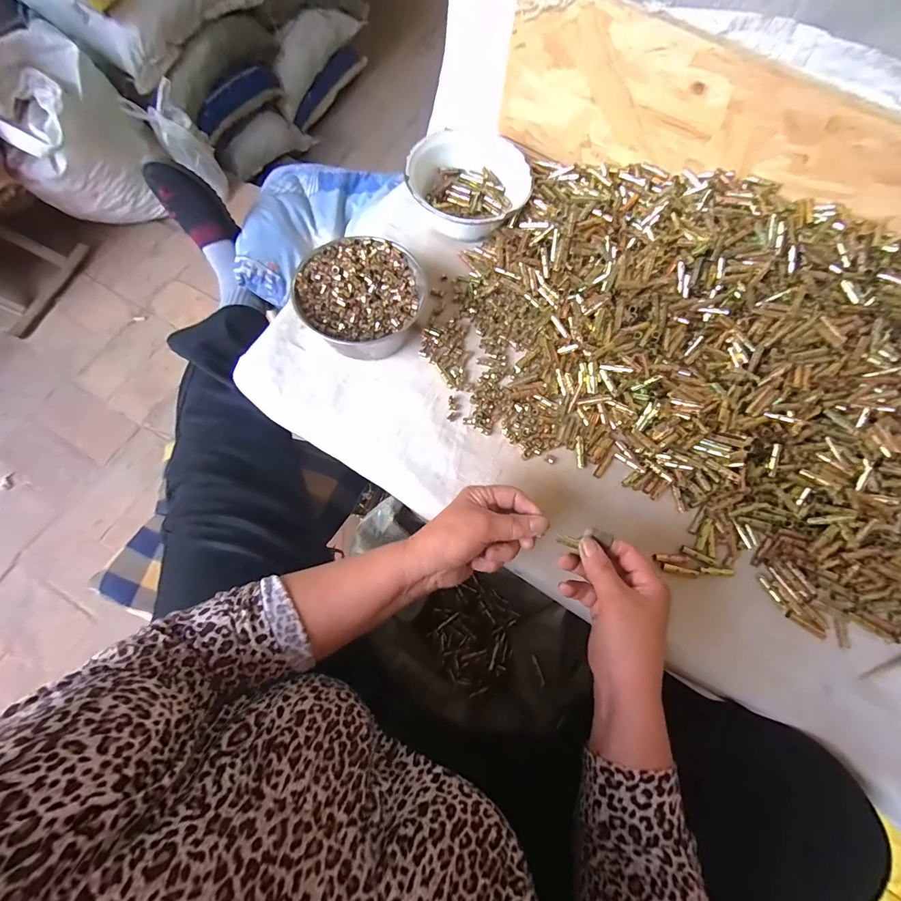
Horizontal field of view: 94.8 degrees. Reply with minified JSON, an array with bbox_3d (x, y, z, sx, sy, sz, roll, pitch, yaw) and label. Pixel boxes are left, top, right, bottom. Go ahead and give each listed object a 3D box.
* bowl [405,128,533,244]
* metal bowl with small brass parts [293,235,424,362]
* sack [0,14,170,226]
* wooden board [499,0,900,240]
[{"bbox_3d":[0.026,-0.386,0.605,0.175,0.050,0.180,0,72,-1],"label":"bowl"},{"bbox_3d":[-0.114,-0.197,0.533,0.138,0.064,0.145,0,72,-1],"label":"metal bowl with small brass parts"},{"bbox_3d":[-0.873,-0.717,0.996,0.194,0.343,0.246,4,72,0],"label":"sack"},{"bbox_3d":[0.447,-0.318,0.502,0.861,0.169,0.017,32,74,9],"label":"wooden board"}]

